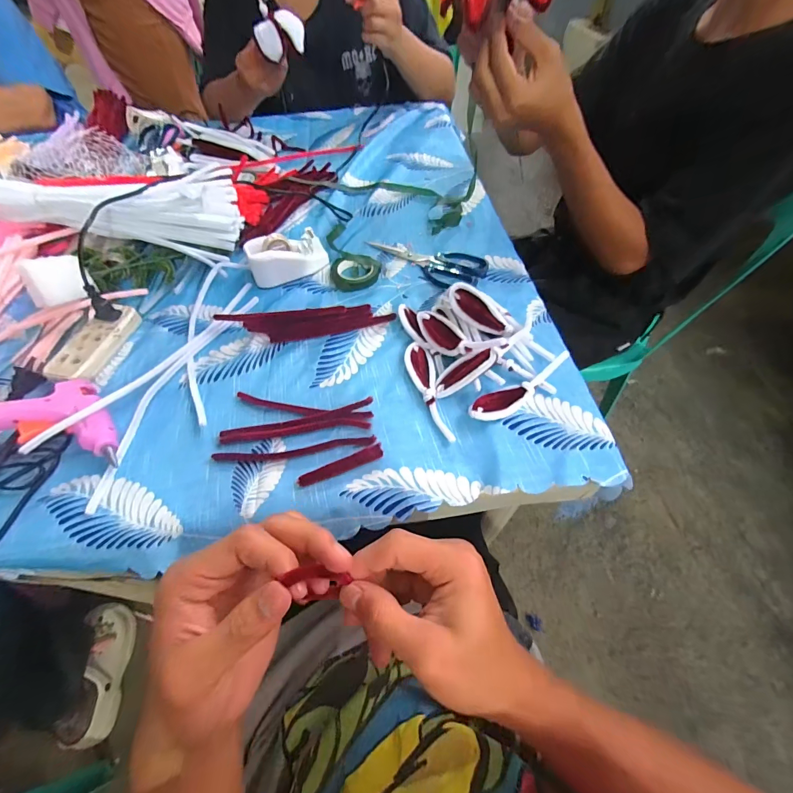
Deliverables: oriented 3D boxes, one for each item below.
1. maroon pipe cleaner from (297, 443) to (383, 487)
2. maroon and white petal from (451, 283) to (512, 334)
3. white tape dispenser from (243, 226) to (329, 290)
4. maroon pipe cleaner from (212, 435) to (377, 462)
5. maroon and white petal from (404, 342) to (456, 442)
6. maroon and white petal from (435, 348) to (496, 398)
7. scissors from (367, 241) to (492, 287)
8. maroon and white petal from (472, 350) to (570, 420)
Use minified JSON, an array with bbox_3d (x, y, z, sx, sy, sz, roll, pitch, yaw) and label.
[{"bbox_3d":[-0.050,0.062,0.343,0.078,0.006,0.013,-20,56,-11],"label":"maroon pipe cleaner"},{"bbox_3d":[0.087,-0.089,0.395,0.076,0.005,0.030,45,98,12],"label":"maroon and white petal"},{"bbox_3d":[-0.144,-0.186,0.500,0.098,0.038,0.054,-19,56,-10],"label":"white tape dispenser"},{"bbox_3d":[-0.095,0.050,0.354,0.150,0.004,0.012,-7,55,-2],"label":"maroon pipe cleaner"},{"bbox_3d":[0.031,-0.008,0.387,0.029,0.010,0.122,-9,55,-4],"label":"maroon and white petal"},{"bbox_3d":[0.067,-0.026,0.381,0.069,0.008,0.026,-37,58,8],"label":"maroon and white petal"},{"bbox_3d":[0.037,-0.180,0.516,0.168,0.006,0.071,13,56,12],"label":"scissors"},{"bbox_3d":[0.123,-0.009,0.378,0.121,0.019,0.033,-27,58,-16],"label":"maroon and white petal"}]

